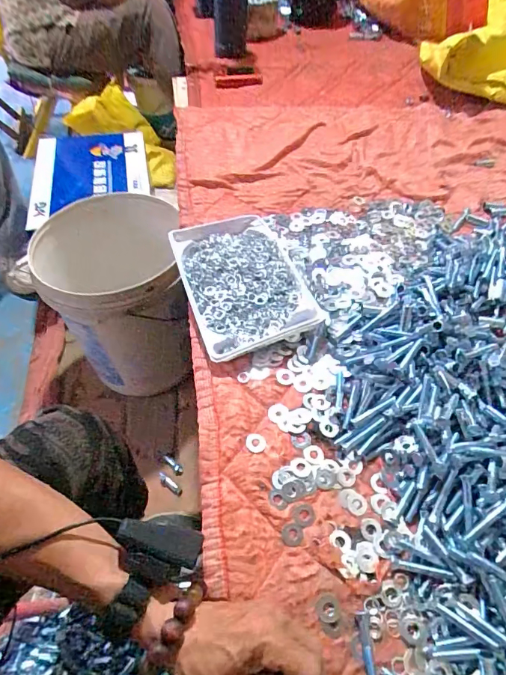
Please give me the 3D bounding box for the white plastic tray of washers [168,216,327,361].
[{"bbox_3d":[-0.017,-0.084,0.620,0.159,0.034,0.242,-17,56,-13],"label":"white plastic tray of washers"}]

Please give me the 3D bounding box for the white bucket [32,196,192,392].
[{"bbox_3d":[-0.295,-0.079,0.939,0.291,0.360,0.284,-1,54,1],"label":"white bucket"}]

